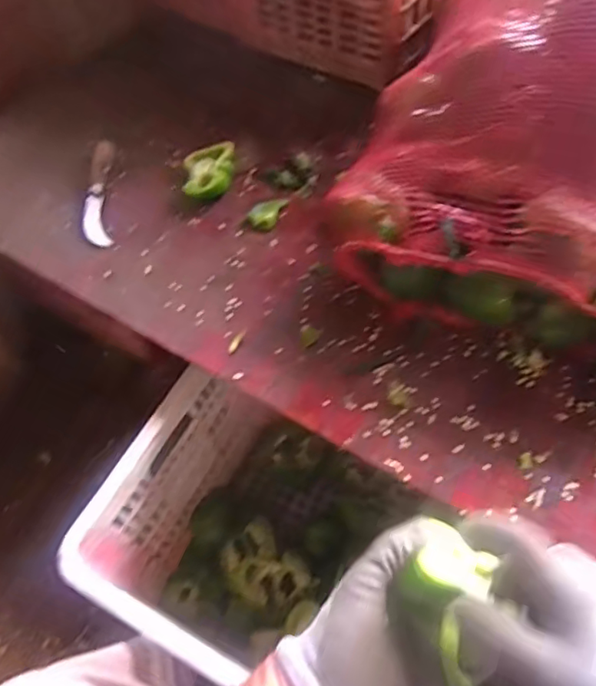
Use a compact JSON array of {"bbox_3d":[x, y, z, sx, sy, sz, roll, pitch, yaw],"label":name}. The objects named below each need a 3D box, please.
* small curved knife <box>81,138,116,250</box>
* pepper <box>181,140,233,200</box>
[{"bbox_3d":[-0.268,-0.204,0.753,0.036,0.016,0.196,-9,55,-2],"label":"small curved knife"},{"bbox_3d":[-0.117,-0.228,0.739,0.070,0.036,0.081,-7,55,0],"label":"pepper"}]

